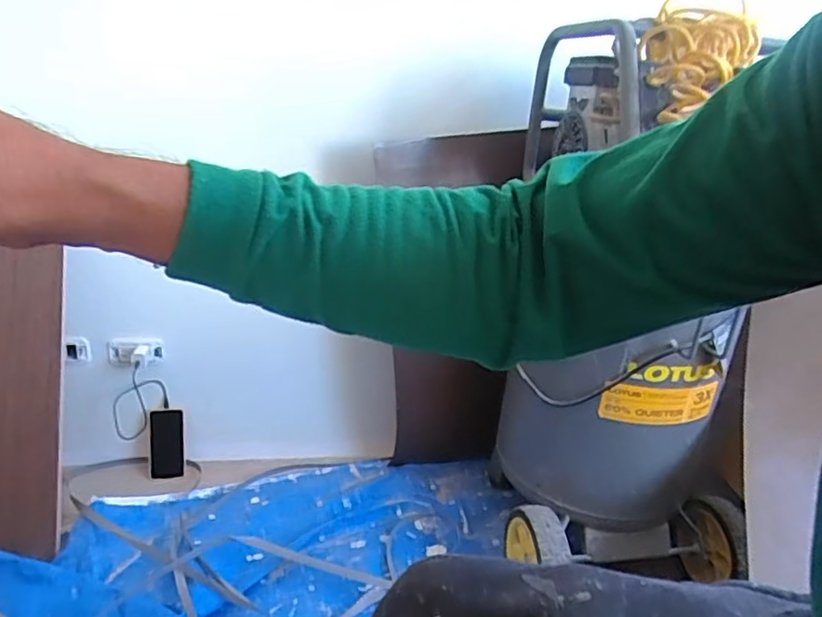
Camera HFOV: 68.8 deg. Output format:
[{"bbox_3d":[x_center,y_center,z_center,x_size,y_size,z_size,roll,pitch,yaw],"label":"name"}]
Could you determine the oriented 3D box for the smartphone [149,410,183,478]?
[{"bbox_3d":[-0.566,0.313,1.390,0.073,0.163,0.016,-1,9,-27],"label":"smartphone"}]

